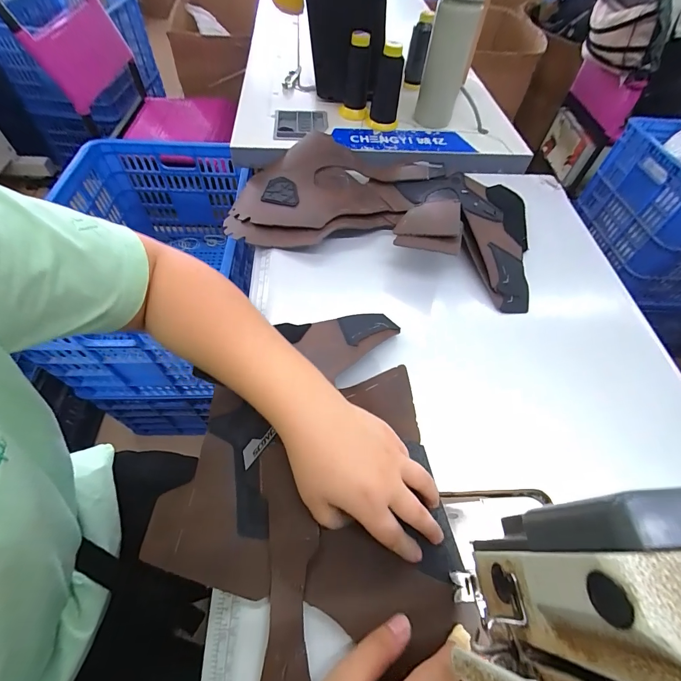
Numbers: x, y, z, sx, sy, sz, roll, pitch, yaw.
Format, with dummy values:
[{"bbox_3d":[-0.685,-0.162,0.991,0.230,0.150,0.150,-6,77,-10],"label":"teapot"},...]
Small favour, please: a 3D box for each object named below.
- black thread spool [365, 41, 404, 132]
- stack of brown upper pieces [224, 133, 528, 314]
[{"bbox_3d":[0.080,-0.440,0.587,0.053,0.120,0.059,7,57,1],"label":"black thread spool"},{"bbox_3d":[0.059,-0.207,0.507,0.446,0.069,0.245,16,57,7],"label":"stack of brown upper pieces"}]

